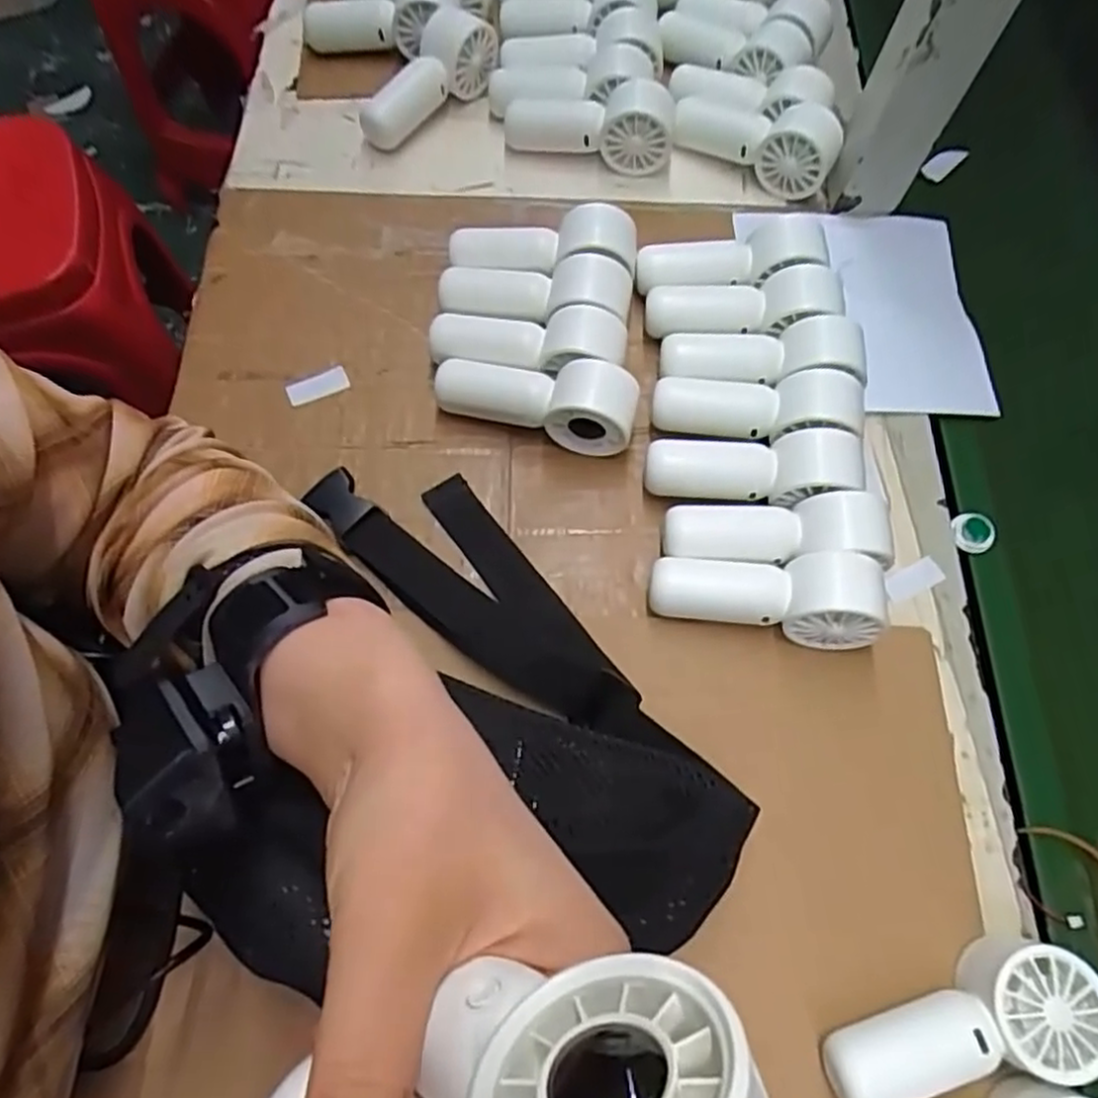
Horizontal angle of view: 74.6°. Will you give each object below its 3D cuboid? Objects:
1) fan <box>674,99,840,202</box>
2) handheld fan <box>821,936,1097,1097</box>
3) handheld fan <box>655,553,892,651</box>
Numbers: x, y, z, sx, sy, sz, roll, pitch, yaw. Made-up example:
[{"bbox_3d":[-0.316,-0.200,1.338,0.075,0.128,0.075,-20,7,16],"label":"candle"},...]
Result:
[{"bbox_3d":[0.137,-0.275,0.480,0.111,0.040,0.035,24,67,7],"label":"fan"},{"bbox_3d":[0.166,0.194,0.296,0.109,0.040,0.046,-7,66,-7],"label":"handheld fan"},{"bbox_3d":[0.105,0.024,0.355,0.107,0.046,0.036,5,66,-1],"label":"handheld fan"}]

